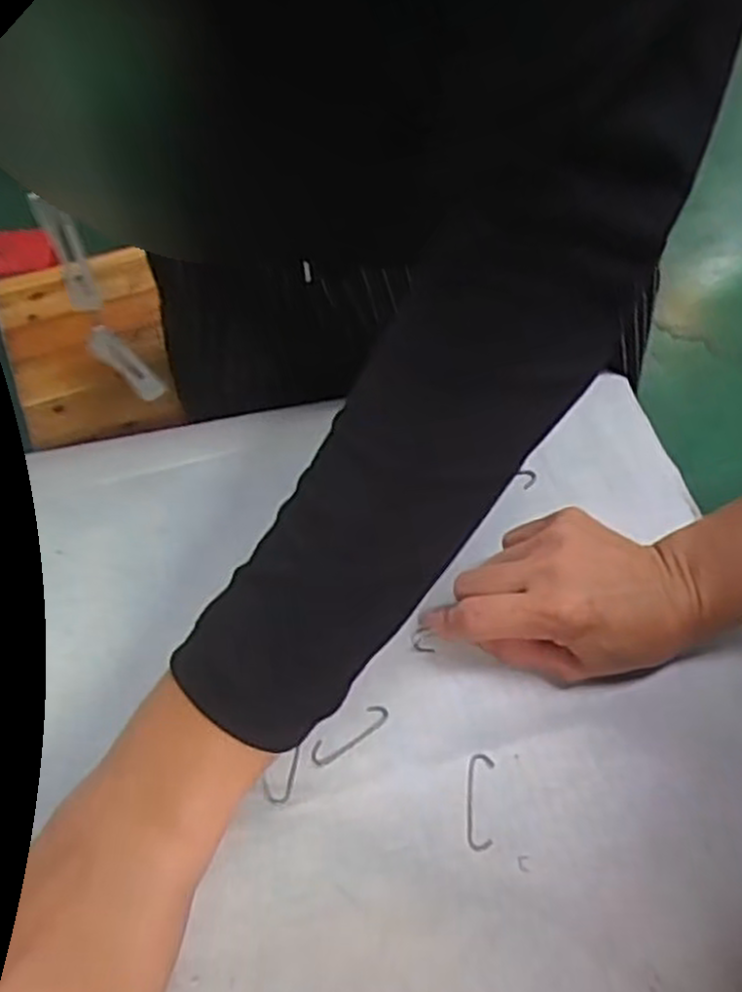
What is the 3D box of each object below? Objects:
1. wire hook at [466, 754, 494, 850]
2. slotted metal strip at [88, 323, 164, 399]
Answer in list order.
[{"bbox_3d":[0.048,0.133,0.340,0.011,0.004,0.040,6,54,4],"label":"wire hook"},{"bbox_3d":[-0.114,-0.061,0.364,0.012,0.056,0.007,-43,63,-4],"label":"slotted metal strip"}]

